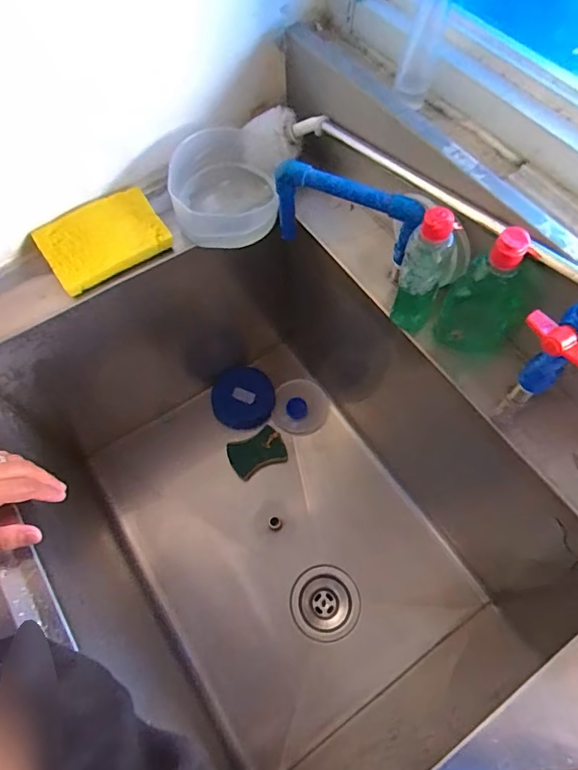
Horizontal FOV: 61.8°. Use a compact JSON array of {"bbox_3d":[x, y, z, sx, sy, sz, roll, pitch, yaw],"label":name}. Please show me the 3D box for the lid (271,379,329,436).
[{"bbox_3d":[0.024,0.044,0.943,0.103,0.022,0.108,6,64,4],"label":"lid"}]

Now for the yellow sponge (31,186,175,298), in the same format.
[{"bbox_3d":[-0.235,-0.185,0.611,0.145,0.035,0.094,-35,68,-15],"label":"yellow sponge"}]

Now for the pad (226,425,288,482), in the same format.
[{"bbox_3d":[-0.060,0.126,0.900,0.102,0.019,0.073,-24,66,-10],"label":"pad"}]

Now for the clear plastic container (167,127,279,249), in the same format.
[{"bbox_3d":[-0.085,-0.259,0.642,0.140,0.075,0.133,-15,64,-6],"label":"clear plastic container"}]

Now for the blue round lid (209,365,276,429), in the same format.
[{"bbox_3d":[-0.088,0.027,0.939,0.118,0.008,0.116,0,89,-4],"label":"blue round lid"}]

